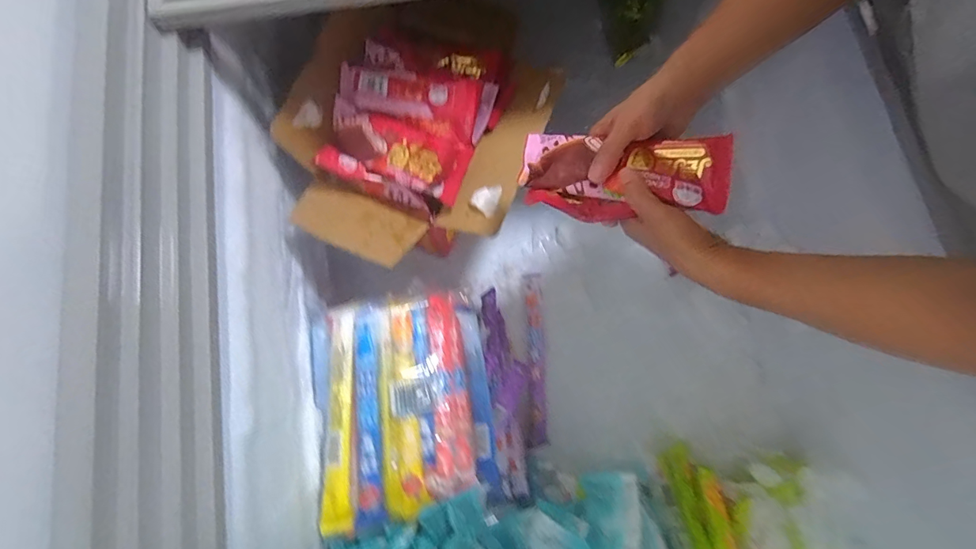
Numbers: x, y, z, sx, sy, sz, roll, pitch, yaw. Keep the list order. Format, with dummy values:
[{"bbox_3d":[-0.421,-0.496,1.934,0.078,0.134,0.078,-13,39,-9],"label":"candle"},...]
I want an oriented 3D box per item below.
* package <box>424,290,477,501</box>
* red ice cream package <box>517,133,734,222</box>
[{"bbox_3d":[-0.053,0.142,0.576,0.057,0.045,0.248,-4,77,-1],"label":"package"},{"bbox_3d":[0.128,-0.101,0.438,0.190,0.039,0.085,2,76,18],"label":"red ice cream package"}]

